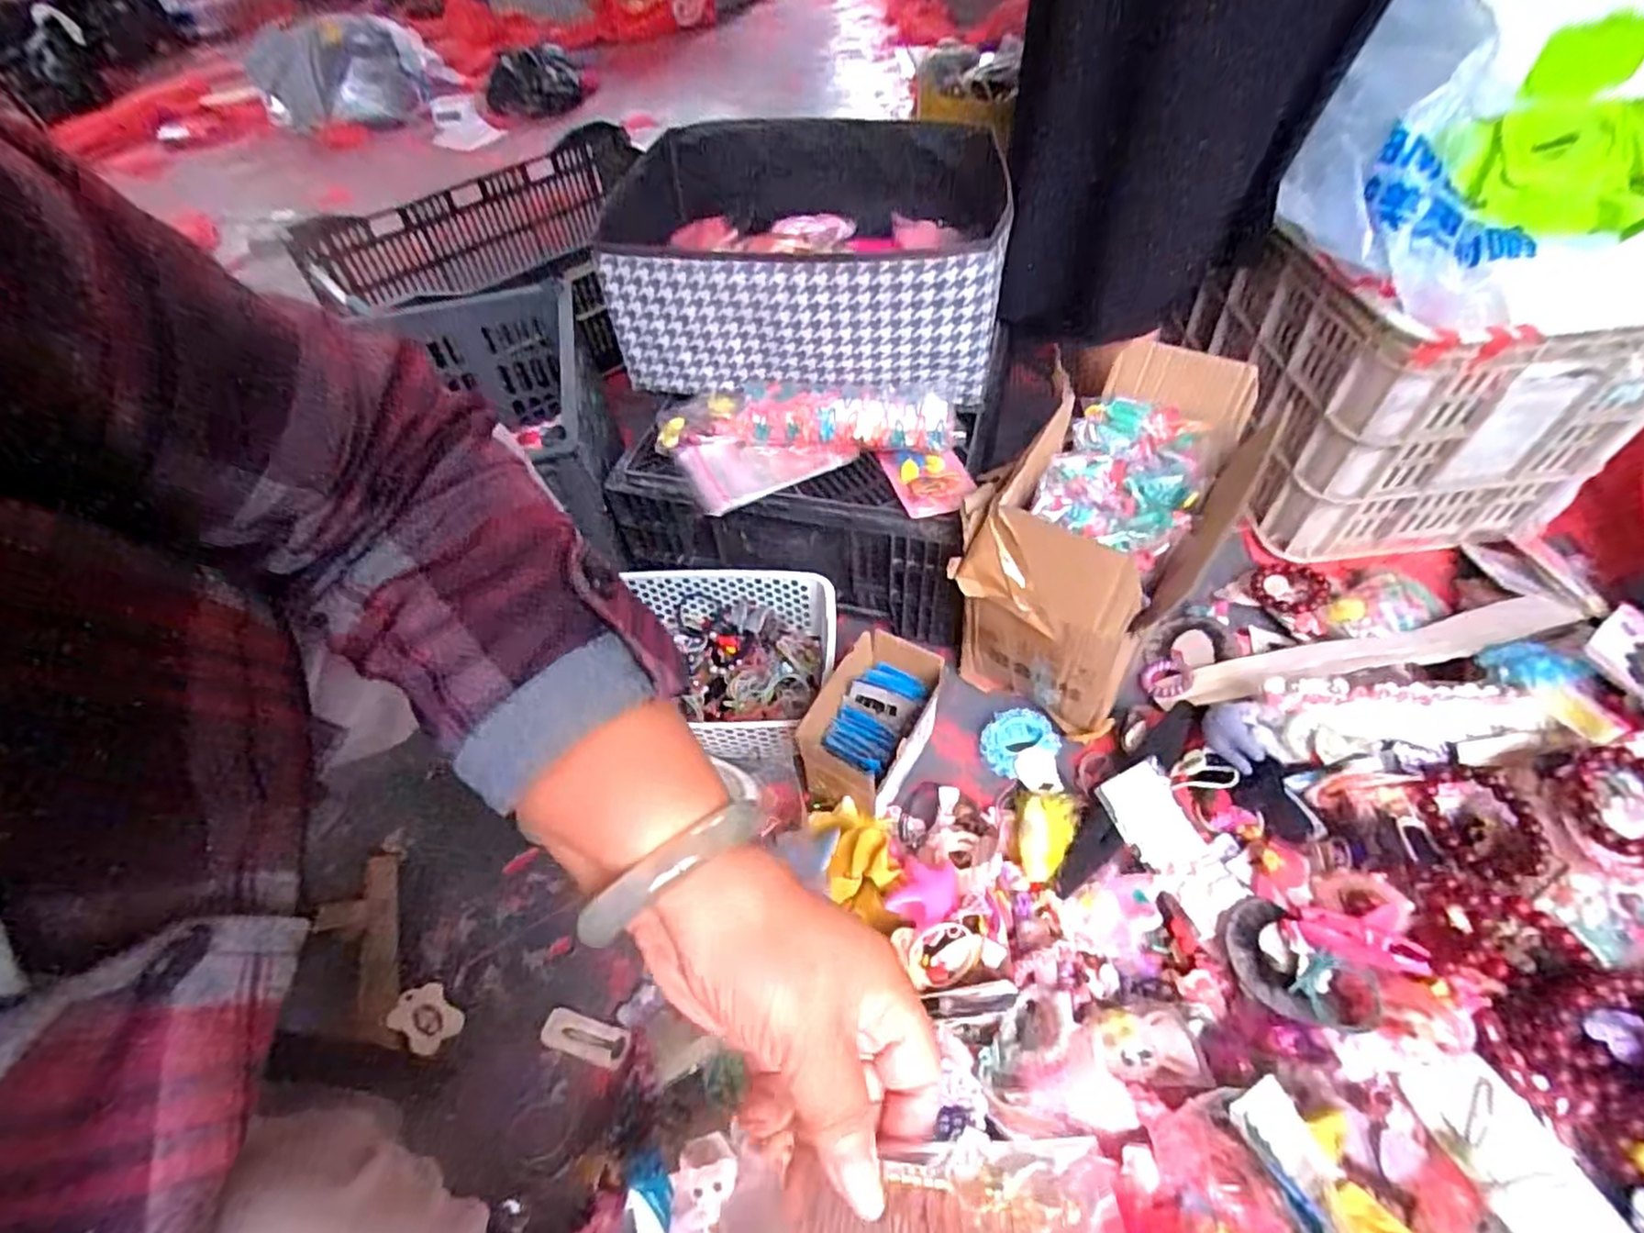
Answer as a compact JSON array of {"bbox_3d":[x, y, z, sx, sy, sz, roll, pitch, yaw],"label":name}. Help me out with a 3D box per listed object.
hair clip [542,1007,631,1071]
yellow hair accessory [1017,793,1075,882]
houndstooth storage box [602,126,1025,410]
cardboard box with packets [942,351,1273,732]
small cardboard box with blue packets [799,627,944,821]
[{"bbox_3d":[-0.197,0.351,0.593,0.071,0.012,0.030,11,53,13],"label":"hair clip"},{"bbox_3d":[0.205,0.202,0.660,0.050,0.032,0.092,15,54,16],"label":"yellow hair accessory"},{"bbox_3d":[0.012,-0.454,0.851,0.397,0.155,0.439,8,52,11],"label":"houndstooth storage box"},{"bbox_3d":[0.288,-0.081,0.736,0.199,0.241,0.341,28,58,24],"label":"cardboard box with packets"},{"bbox_3d":[0.046,0.106,0.679,0.099,0.090,0.152,26,58,23],"label":"small cardboard box with blue packets"}]

